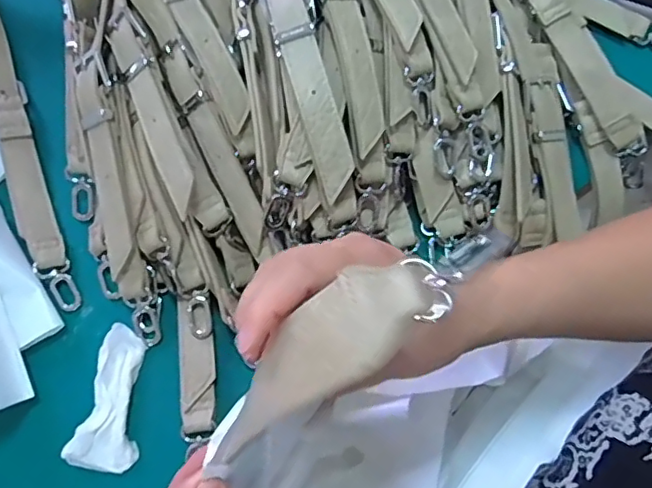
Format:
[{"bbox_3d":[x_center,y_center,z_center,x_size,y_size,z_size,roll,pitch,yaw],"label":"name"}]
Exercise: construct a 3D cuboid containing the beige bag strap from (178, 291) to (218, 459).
[{"bbox_3d":[-0.092,0.090,0.396,0.025,0.013,0.106,-5,73,-2],"label":"beige bag strap"}]

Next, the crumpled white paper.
[{"bbox_3d":[-0.147,0.108,0.393,0.045,0.011,0.095,12,73,4],"label":"crumpled white paper"}]

